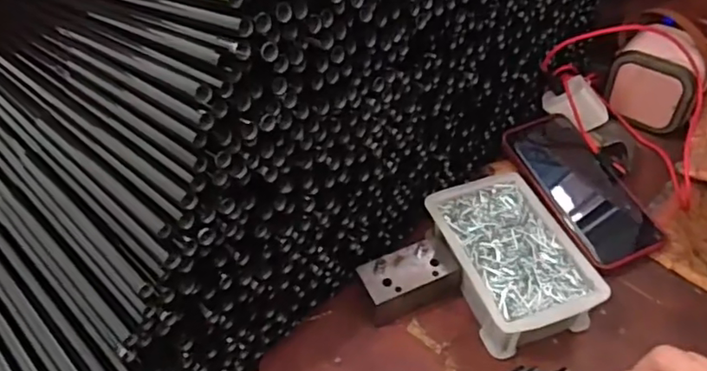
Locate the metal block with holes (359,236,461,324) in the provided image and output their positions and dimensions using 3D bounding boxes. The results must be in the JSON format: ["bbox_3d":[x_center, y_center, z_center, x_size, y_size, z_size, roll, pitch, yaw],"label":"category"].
[{"bbox_3d":[0.045,0.080,0.491,0.079,0.038,0.043,-16,47,-16],"label":"metal block with holes"}]

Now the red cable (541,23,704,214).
[{"bbox_3d":[0.275,-0.080,0.576,0.170,0.107,0.110,28,51,25],"label":"red cable"}]

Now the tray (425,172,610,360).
[{"bbox_3d":[0.128,0.062,0.495,0.098,0.049,0.144,-12,46,-12],"label":"tray"}]

